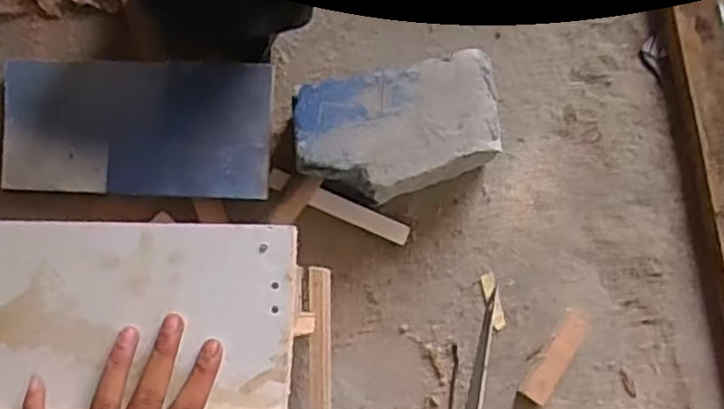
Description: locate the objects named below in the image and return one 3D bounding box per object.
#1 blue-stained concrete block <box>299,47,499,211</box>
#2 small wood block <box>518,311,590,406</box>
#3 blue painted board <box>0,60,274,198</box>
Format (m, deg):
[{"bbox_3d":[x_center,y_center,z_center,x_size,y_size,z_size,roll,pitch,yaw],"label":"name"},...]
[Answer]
[{"bbox_3d":[0.034,-0.070,0.698,0.196,0.073,0.117,-12,85,-5],"label":"blue-stained concrete block"},{"bbox_3d":[0.200,0.156,0.708,0.029,0.018,0.100,32,83,0],"label":"small wood block"},{"bbox_3d":[-0.225,-0.077,0.693,0.267,0.012,0.132,2,87,2],"label":"blue painted board"}]

